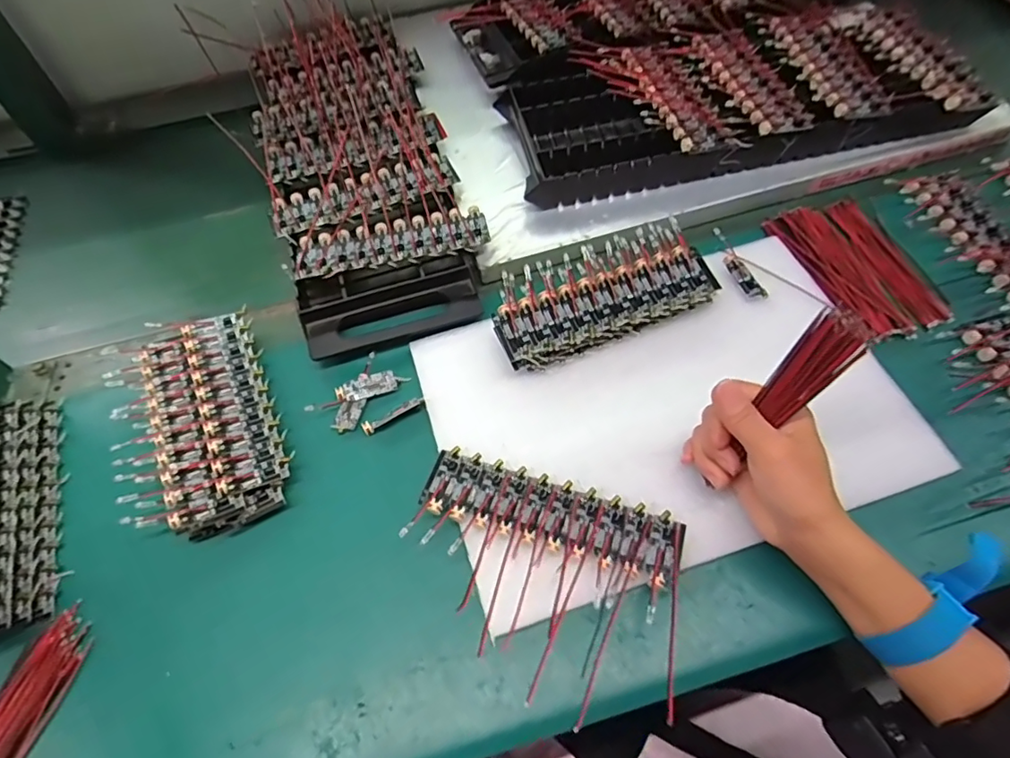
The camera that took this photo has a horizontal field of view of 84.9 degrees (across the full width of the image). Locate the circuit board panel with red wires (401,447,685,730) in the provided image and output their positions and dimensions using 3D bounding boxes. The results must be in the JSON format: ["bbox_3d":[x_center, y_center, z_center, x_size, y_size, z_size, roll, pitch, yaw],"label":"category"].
[{"bbox_3d":[0.024,0.111,0.333,0.172,0.024,0.108,14,60,12],"label":"circuit board panel with red wires"}]

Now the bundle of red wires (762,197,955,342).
[{"bbox_3d":[0.286,-0.093,0.449,0.086,0.011,0.138,-21,59,-10],"label":"bundle of red wires"}]

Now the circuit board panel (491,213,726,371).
[{"bbox_3d":[0.070,-0.063,0.417,0.164,0.028,0.071,-19,58,-8],"label":"circuit board panel"}]

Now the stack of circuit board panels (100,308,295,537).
[{"bbox_3d":[-0.225,0.030,0.393,0.114,0.025,0.171,-23,59,-11],"label":"stack of circuit board panels"}]

